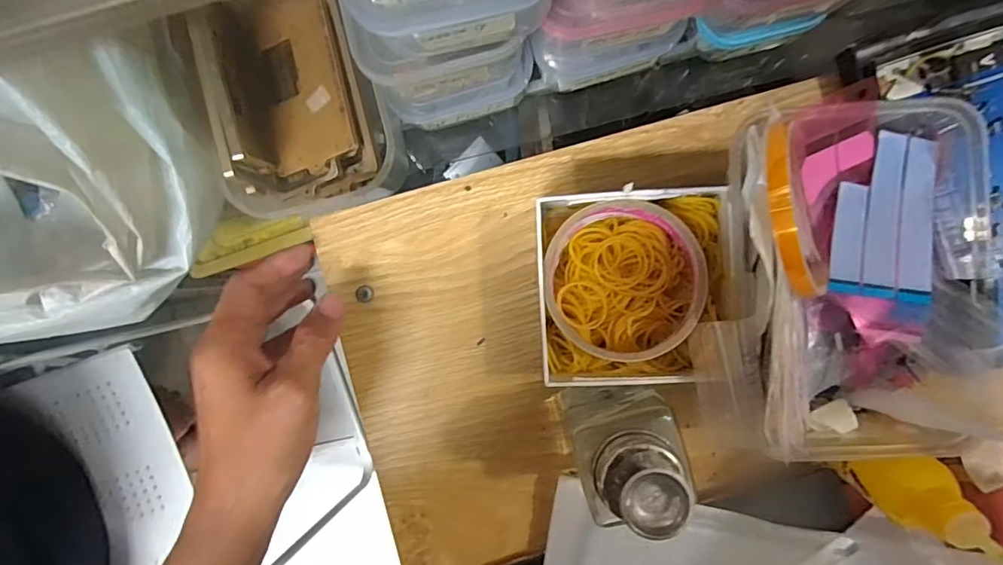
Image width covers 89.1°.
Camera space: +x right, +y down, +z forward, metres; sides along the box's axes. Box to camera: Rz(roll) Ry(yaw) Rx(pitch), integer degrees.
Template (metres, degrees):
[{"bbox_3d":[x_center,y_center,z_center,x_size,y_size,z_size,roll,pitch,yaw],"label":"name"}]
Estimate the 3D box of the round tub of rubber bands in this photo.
[{"bbox_3d":[0.066,-0.001,0.284,0.082,0.048,0.086,-6,93,5],"label":"round tub of rubber bands"}]

